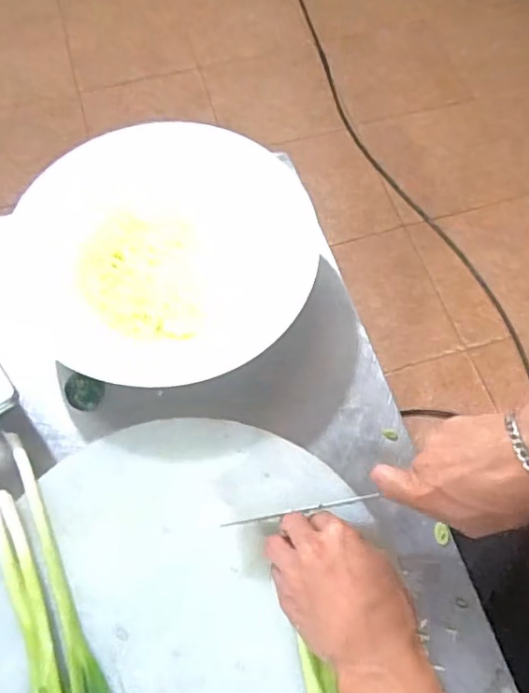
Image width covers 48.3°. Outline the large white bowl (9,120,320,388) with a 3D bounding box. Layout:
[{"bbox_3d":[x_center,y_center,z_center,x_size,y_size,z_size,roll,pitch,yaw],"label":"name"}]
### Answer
[{"bbox_3d":[-0.097,-0.099,0.602,0.295,0.084,0.266,-27,66,-13],"label":"large white bowl"}]

